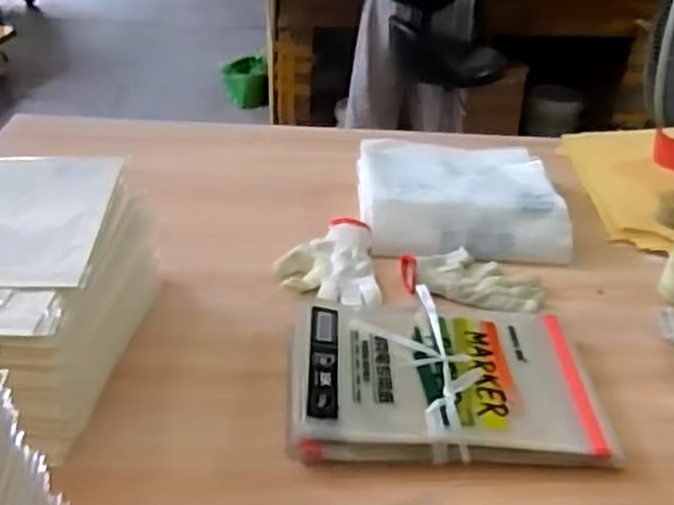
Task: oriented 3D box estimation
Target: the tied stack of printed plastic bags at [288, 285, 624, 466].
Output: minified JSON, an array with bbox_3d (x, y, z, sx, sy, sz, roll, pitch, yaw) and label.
[{"bbox_3d":[0.120,0.132,0.807,0.334,0.035,0.242,2,33,-3],"label":"tied stack of printed plastic bags"}]

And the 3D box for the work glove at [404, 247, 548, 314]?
[{"bbox_3d":[0.184,0.031,0.988,0.185,0.023,0.109,8,33,6],"label":"work glove"}]

